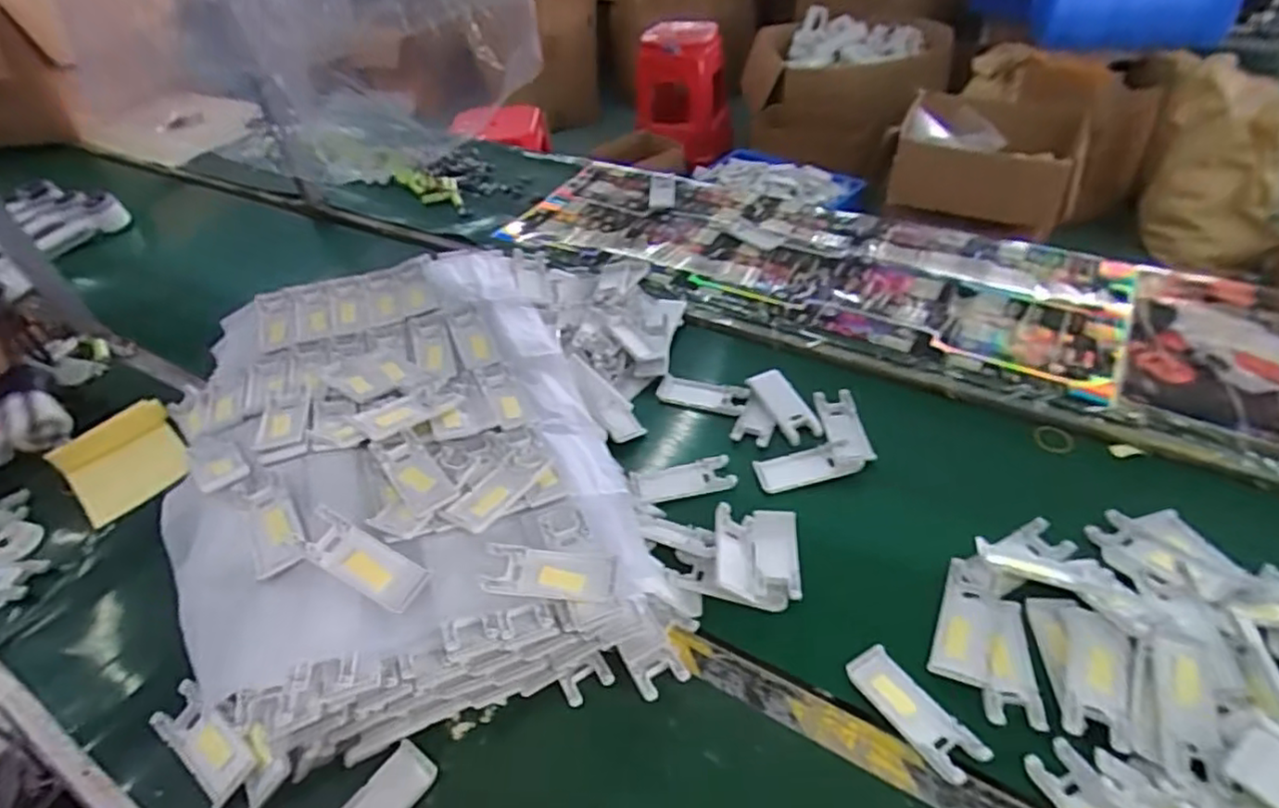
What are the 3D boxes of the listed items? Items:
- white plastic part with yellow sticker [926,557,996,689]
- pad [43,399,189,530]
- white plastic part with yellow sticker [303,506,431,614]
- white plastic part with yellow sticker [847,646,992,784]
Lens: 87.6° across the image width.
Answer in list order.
[{"bbox_3d":[0.274,0.178,0.558,0.043,0.008,0.112,15,49,20],"label":"white plastic part with yellow sticker"},{"bbox_3d":[-0.585,0.064,0.761,0.143,0.023,0.115,35,54,23],"label":"pad"},{"bbox_3d":[-0.215,0.121,0.515,0.100,0.009,0.040,32,53,4],"label":"white plastic part with yellow sticker"},{"bbox_3d":[0.209,0.234,0.509,0.038,0.005,0.104,-28,49,-21],"label":"white plastic part with yellow sticker"}]

